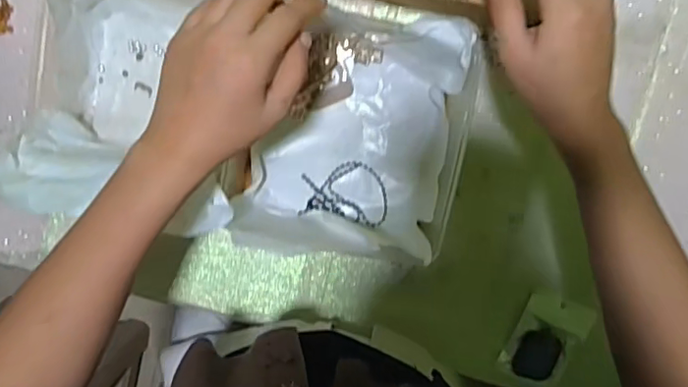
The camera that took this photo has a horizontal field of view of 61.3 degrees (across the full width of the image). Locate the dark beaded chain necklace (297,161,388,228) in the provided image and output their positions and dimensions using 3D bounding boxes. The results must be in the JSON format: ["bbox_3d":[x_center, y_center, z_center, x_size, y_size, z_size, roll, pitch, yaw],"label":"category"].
[{"bbox_3d":[0.001,-0.002,0.555,0.082,0.009,0.057,9,98,-1],"label":"dark beaded chain necklace"}]

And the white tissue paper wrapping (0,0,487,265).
[{"bbox_3d":[-0.087,-0.070,0.502,0.375,0.133,0.199,10,98,-10],"label":"white tissue paper wrapping"}]

